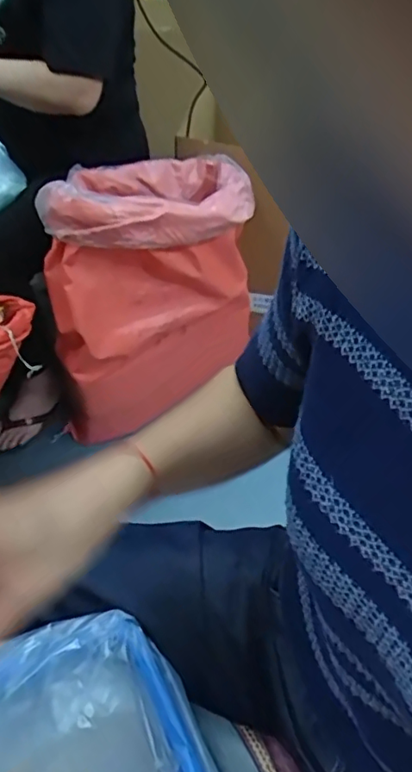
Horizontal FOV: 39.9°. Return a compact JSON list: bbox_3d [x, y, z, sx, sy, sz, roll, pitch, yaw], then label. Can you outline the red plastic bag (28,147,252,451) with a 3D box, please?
[{"bbox_3d":[-0.123,-0.193,1.272,0.433,0.565,0.282,-16,49,-18],"label":"red plastic bag"}]

